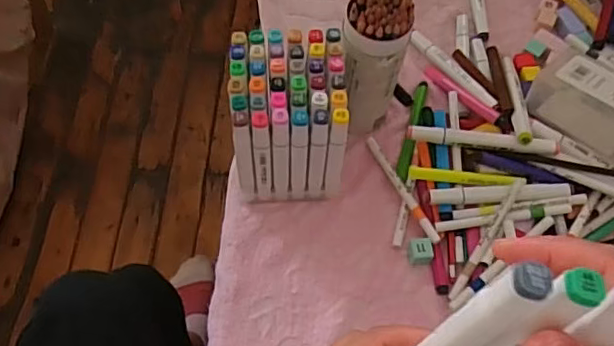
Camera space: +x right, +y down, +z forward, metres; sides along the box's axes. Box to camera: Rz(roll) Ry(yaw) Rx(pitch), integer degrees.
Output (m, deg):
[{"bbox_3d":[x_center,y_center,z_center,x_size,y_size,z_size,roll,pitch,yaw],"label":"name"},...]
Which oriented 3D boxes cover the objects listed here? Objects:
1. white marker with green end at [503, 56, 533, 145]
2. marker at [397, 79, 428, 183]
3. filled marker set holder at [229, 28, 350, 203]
[{"bbox_3d":[0.231,-0.085,0.654,0.020,0.015,0.153,9,43,2],"label":"white marker with green end"},{"bbox_3d":[0.118,-0.048,0.660,0.015,0.014,0.132,15,64,6],"label":"marker"},{"bbox_3d":[-0.017,-0.046,0.578,0.104,0.155,0.109,-2,63,-3],"label":"filled marker set holder"}]

